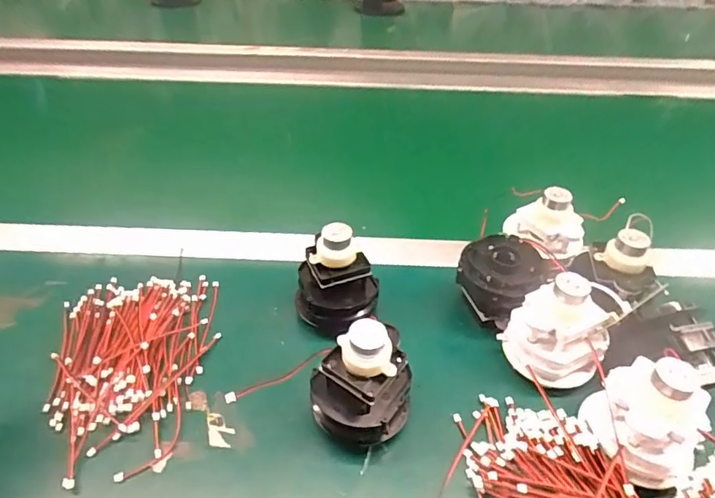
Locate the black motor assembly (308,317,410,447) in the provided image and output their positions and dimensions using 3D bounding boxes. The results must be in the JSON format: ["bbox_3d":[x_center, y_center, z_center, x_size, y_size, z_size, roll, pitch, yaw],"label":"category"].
[{"bbox_3d":[0.003,0.091,0.328,0.066,0.087,0.052,-4,42,-6],"label":"black motor assembly"}]

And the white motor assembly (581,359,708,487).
[{"bbox_3d":[0.188,0.103,0.310,0.067,0.072,0.062,15,44,15],"label":"white motor assembly"}]

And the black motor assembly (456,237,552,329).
[{"bbox_3d":[0.120,0.031,0.421,0.071,0.061,0.067,27,48,26],"label":"black motor assembly"}]

